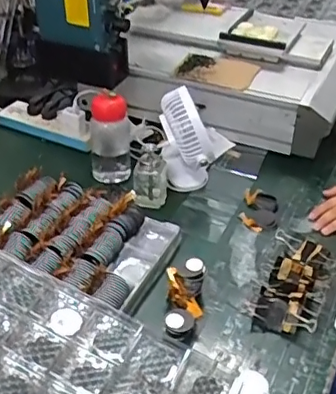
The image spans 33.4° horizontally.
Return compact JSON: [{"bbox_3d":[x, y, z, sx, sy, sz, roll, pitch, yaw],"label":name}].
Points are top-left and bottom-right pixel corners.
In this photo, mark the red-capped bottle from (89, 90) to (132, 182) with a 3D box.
[{"bbox_3d":[-0.114,-0.117,1.105,0.076,0.186,0.064,-2,38,-4],"label":"red-capped bottle"}]

